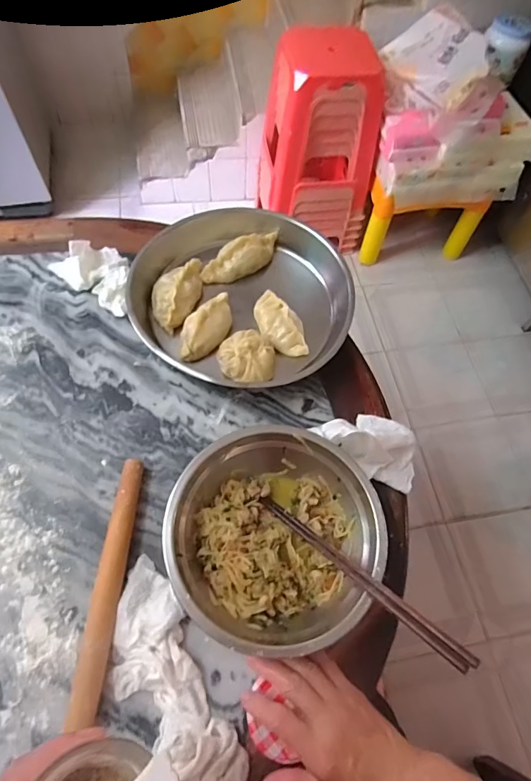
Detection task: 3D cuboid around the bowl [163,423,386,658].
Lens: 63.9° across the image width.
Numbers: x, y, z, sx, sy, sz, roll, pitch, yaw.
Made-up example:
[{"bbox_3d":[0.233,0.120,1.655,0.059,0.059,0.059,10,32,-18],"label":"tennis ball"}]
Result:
[{"bbox_3d":[0.009,0.145,0.437,0.202,0.068,0.200,-1,63,-3],"label":"bowl"}]

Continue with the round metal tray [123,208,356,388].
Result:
[{"bbox_3d":[-0.035,-0.142,0.598,0.289,0.047,0.286,1,63,-2],"label":"round metal tray"}]

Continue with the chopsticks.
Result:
[{"bbox_3d":[0.079,0.169,0.404,0.018,0.010,0.238,-42,47,-20],"label":"chopsticks"}]

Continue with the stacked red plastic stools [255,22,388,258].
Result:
[{"bbox_3d":[0.198,-0.862,1.511,0.392,0.665,0.303,-2,63,-5],"label":"stacked red plastic stools"}]

